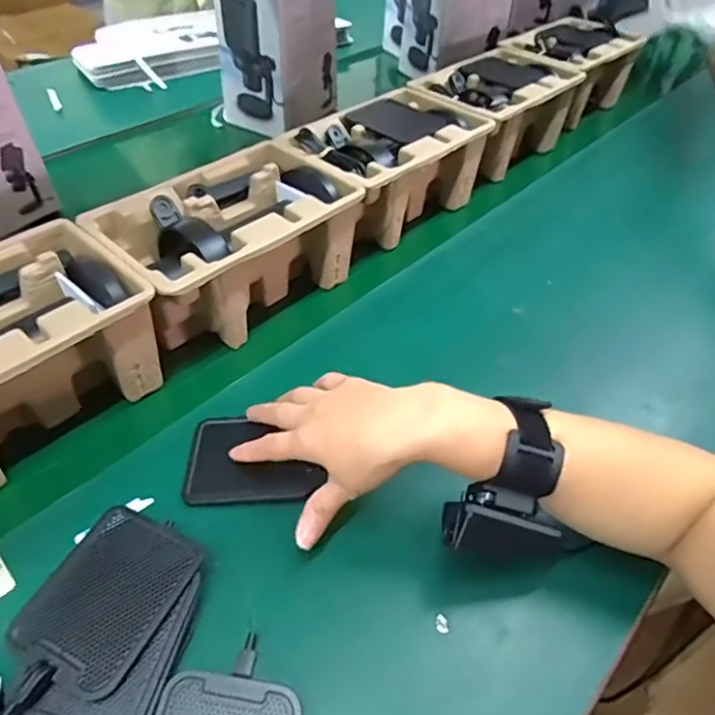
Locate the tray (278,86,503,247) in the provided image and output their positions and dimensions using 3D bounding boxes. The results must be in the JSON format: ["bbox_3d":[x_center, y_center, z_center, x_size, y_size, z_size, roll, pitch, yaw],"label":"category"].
[{"bbox_3d":[0.040,-0.225,0.681,0.138,0.102,0.235,35,54,28],"label":"tray"}]

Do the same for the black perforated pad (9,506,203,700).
[{"bbox_3d":[-0.153,0.145,0.352,0.080,0.007,0.098,20,48,18],"label":"black perforated pad"}]

